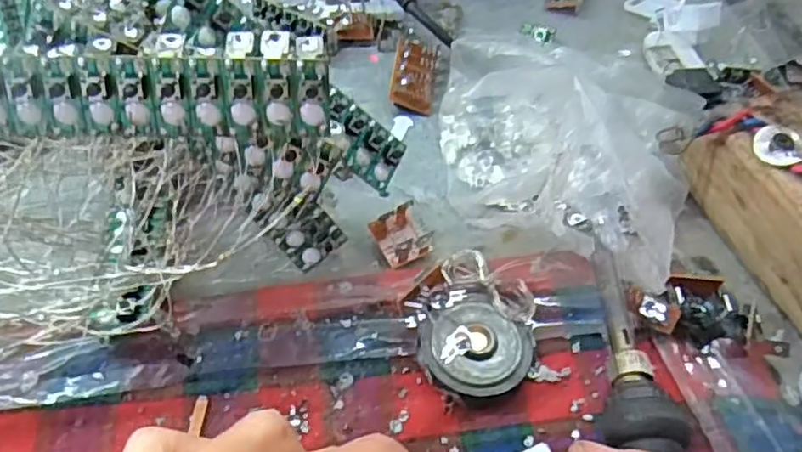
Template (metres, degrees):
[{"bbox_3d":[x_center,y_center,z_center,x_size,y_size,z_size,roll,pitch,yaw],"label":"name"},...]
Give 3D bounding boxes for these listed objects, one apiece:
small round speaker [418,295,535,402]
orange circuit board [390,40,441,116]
[{"bbox_3d":[0.026,0.043,0.232,0.038,0.012,0.036,1,53,-2],"label":"small round speaker"},{"bbox_3d":[0.008,-0.073,0.319,0.022,0.014,0.039,13,74,-14],"label":"orange circuit board"}]

